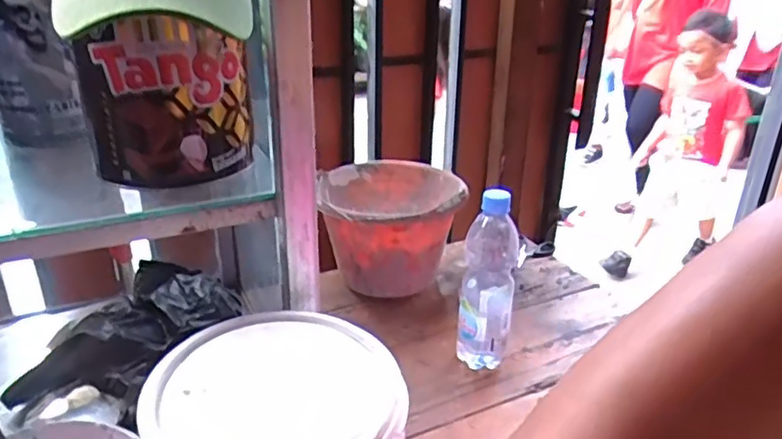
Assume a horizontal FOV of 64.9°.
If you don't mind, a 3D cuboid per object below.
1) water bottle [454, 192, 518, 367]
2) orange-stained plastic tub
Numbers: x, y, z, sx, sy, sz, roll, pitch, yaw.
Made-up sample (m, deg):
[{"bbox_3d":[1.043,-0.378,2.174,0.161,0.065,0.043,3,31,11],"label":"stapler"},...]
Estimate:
[{"bbox_3d":[0.126,0.083,0.797,0.068,0.236,0.069,5,25,9],"label":"water bottle"},{"bbox_3d":[0.000,0.017,1.003,0.222,0.157,0.227,1,25,0],"label":"orange-stained plastic tub"}]

